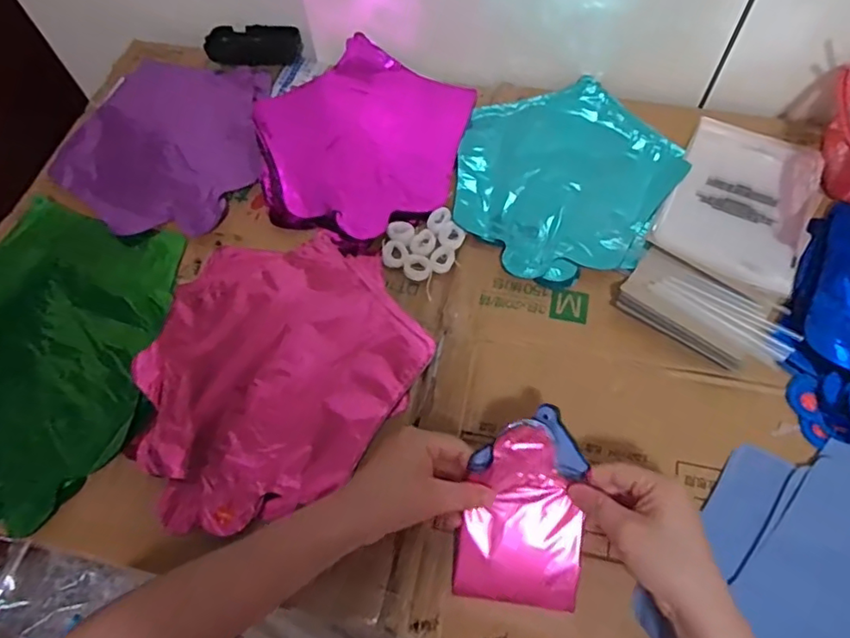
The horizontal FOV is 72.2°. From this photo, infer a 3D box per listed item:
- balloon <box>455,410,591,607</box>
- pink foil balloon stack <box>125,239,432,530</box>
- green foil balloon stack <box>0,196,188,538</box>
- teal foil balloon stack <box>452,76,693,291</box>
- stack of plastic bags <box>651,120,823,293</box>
[{"bbox_3d":[0.071,0.137,0.424,0.087,0.015,0.138,5,91,7],"label":"balloon"},{"bbox_3d":[-0.133,0.033,0.505,0.242,0.013,0.234,-29,65,-12],"label":"pink foil balloon stack"},{"bbox_3d":[-0.358,0.031,0.529,0.242,0.030,0.300,1,63,3],"label":"green foil balloon stack"},{"bbox_3d":[0.137,-0.149,0.590,0.210,0.012,0.245,28,68,16],"label":"teal foil balloon stack"},{"bbox_3d":[0.310,-0.120,0.565,0.128,0.009,0.190,25,67,14],"label":"stack of plastic bags"}]

